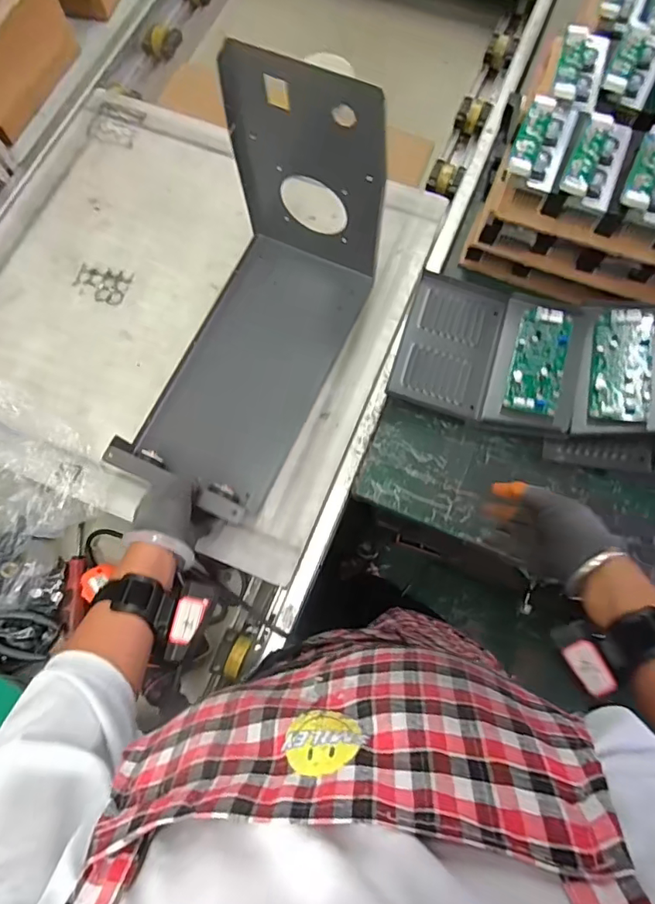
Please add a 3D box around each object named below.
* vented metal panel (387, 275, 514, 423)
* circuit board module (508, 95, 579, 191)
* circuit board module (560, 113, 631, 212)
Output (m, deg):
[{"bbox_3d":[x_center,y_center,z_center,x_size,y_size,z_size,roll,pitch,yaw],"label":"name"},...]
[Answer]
[{"bbox_3d":[0.157,-0.139,0.644,0.119,0.007,0.182,18,75,-2],"label":"vented metal panel"},{"bbox_3d":[0.243,-0.351,0.565,0.054,0.026,0.121,22,74,8],"label":"circuit board module"},{"bbox_3d":[0.298,-0.322,0.558,0.056,0.020,0.110,23,75,8],"label":"circuit board module"}]

